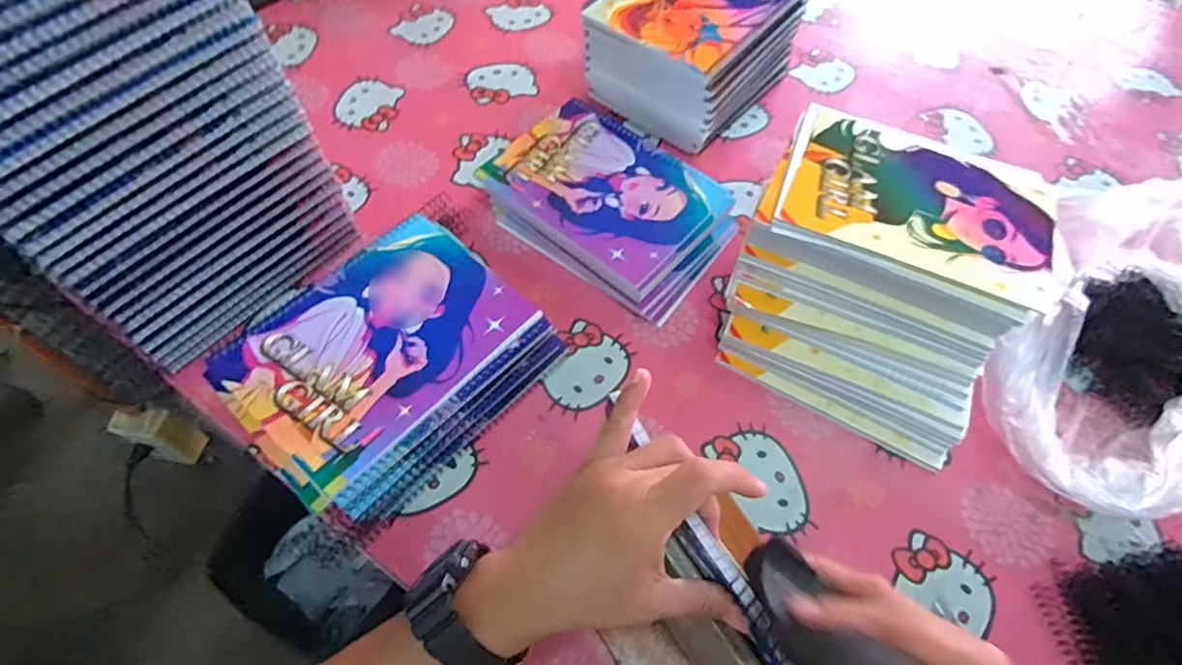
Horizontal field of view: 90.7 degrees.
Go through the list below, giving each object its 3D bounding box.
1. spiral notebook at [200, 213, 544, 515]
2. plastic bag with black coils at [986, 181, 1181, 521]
[{"bbox_3d":[-0.162,0.009,0.443,0.149,0.017,0.213,39,66,18],"label":"spiral notebook"},{"bbox_3d":[0.452,0.018,0.487,0.193,0.095,0.310,31,64,15],"label":"plastic bag with black coils"}]

